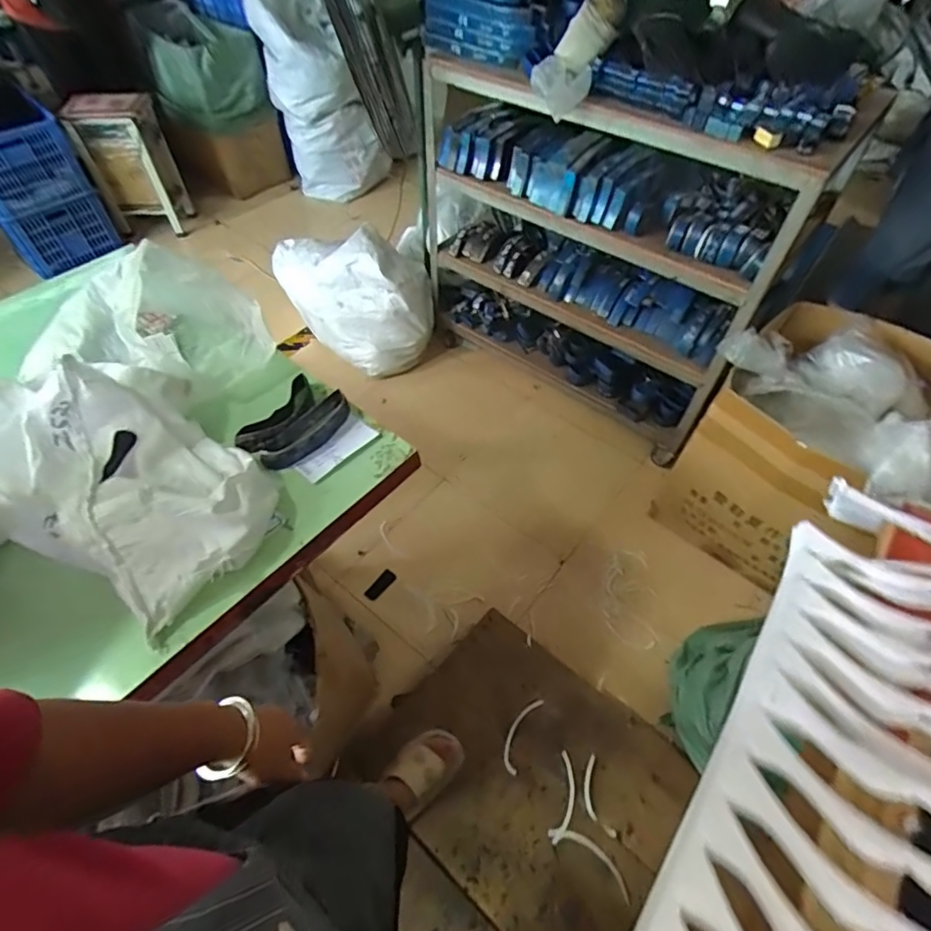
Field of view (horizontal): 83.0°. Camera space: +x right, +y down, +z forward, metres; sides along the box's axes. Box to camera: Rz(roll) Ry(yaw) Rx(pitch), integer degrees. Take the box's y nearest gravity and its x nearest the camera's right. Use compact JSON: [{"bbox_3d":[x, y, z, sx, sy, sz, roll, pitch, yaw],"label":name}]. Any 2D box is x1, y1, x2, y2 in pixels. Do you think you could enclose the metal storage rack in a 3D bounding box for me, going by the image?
[{"bbox_3d":[0.403,-0.733,1.782,1.206,0.975,0.467,35,63,21],"label":"metal storage rack"}]

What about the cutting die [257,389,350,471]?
[{"bbox_3d":[-0.291,-0.064,0.978,0.067,0.034,0.193,37,63,21],"label":"cutting die"}]

